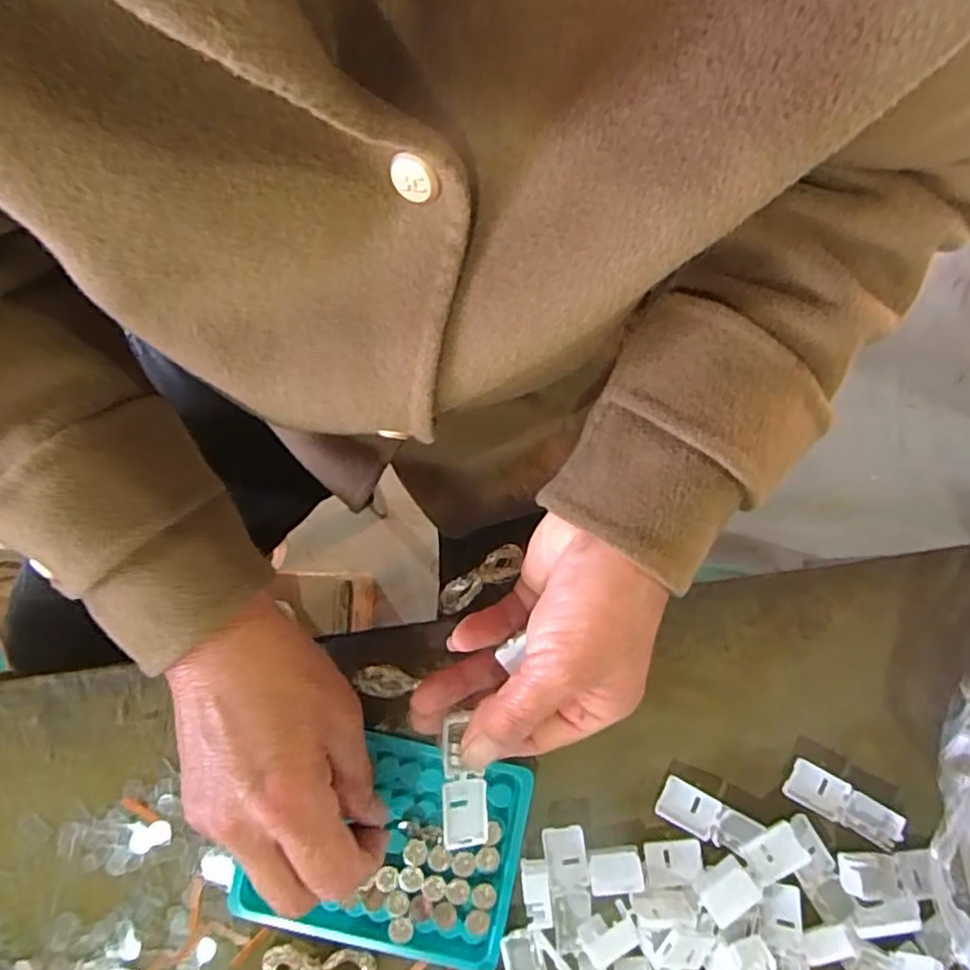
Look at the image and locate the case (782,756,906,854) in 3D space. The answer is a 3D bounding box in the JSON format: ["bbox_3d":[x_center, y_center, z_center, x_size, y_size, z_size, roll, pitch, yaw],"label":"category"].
[{"bbox_3d":[0.170,0.152,0.301,0.052,0.008,0.019,29,82,4],"label":"case"}]

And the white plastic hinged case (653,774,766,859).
[{"bbox_3d":[0.107,0.160,0.303,0.048,0.008,0.019,27,82,4],"label":"white plastic hinged case"}]

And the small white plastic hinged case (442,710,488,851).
[{"bbox_3d":[-0.010,0.130,0.272,0.019,0.007,0.054,-9,92,-1],"label":"small white plastic hinged case"}]

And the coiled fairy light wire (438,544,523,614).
[{"bbox_3d":[-0.002,0.049,0.324,0.055,0.011,0.019,-37,47,25],"label":"coiled fairy light wire"}]

